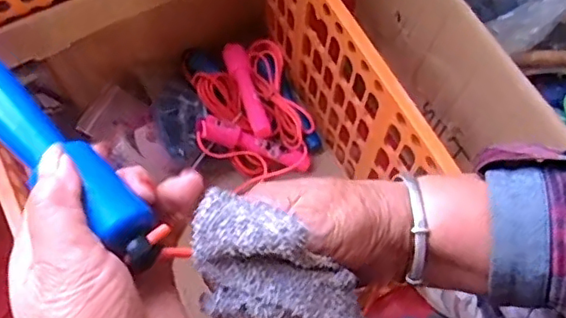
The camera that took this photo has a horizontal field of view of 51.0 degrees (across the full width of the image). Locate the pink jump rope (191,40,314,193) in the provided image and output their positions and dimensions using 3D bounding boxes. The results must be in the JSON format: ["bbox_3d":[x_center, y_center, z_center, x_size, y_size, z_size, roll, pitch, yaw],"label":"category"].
[{"bbox_3d":[-0.051,-0.071,0.847,0.157,0.068,0.203,-19,67,-8],"label":"pink jump rope"}]

